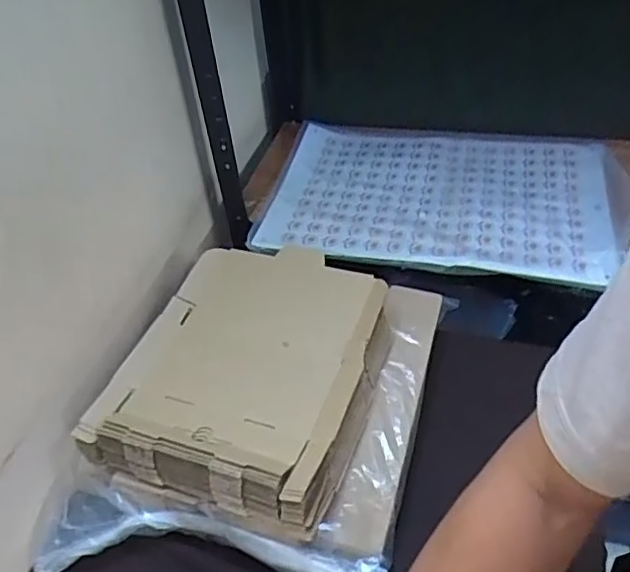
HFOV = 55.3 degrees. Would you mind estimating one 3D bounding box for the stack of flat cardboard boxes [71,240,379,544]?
[{"bbox_3d":[-0.071,0.086,0.667,0.255,0.073,0.310,12,45,17],"label":"stack of flat cardboard boxes"}]

